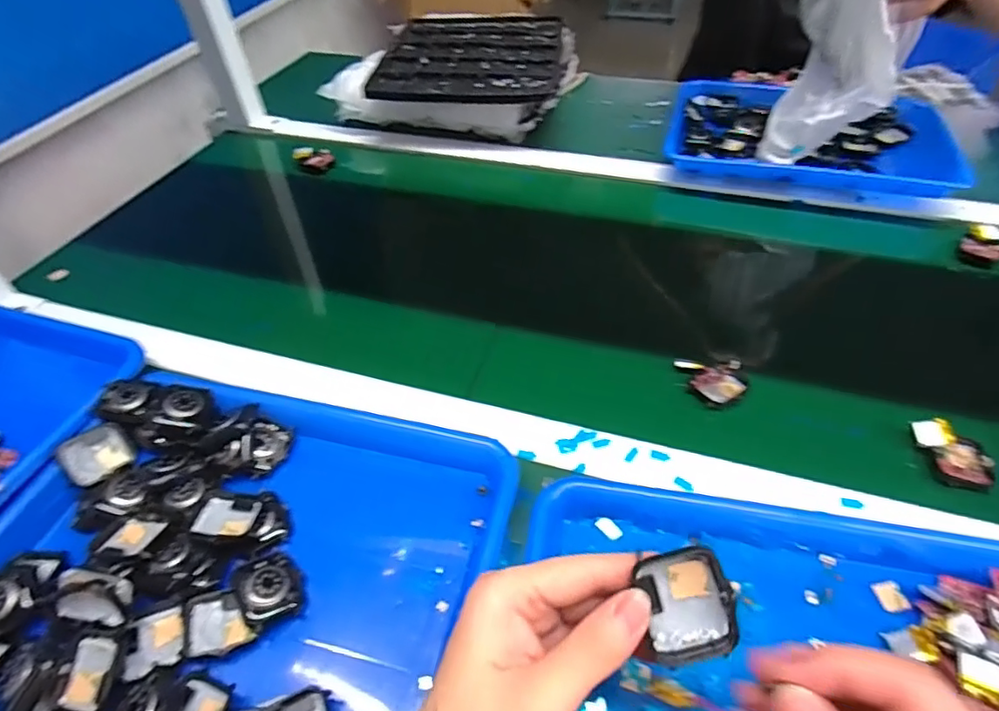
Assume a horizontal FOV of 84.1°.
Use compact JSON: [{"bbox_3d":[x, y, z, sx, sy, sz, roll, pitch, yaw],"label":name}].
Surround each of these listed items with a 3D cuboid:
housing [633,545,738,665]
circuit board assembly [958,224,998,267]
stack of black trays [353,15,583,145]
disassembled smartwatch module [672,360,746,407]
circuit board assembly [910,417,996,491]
[{"bbox_3d":[0.078,0.103,0.230,0.036,0.007,0.045,-8,83,2],"label":"housing"},{"bbox_3d":[0.508,-0.116,0.580,0.053,0.018,0.040,-36,56,-26],"label":"circuit board assembly"},{"bbox_3d":[-0.037,-0.430,0.838,0.272,0.075,0.292,9,49,10],"label":"stack of black trays"},{"bbox_3d":[0.176,0.020,0.462,0.058,0.031,0.034,14,51,14],"label":"disassembled smartwatch module"},{"bbox_3d":[0.341,0.072,0.412,0.039,0.020,0.058,-15,50,-11],"label":"circuit board assembly"}]

